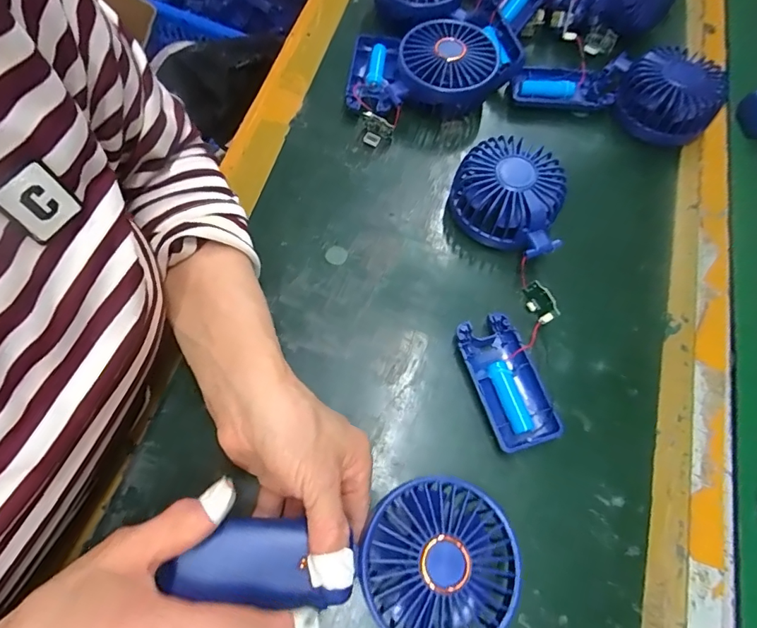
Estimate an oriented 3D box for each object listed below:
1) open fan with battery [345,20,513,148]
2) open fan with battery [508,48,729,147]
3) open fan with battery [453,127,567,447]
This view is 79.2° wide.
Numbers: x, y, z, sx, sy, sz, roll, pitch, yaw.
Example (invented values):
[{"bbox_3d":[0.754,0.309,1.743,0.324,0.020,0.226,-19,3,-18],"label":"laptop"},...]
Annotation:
[{"bbox_3d":[0.043,-0.208,0.406,0.147,0.043,0.129,11,68,2],"label":"open fan with battery"},{"bbox_3d":[0.216,-0.207,0.412,0.178,0.043,0.076,20,68,6],"label":"open fan with battery"},{"bbox_3d":[0.092,-0.024,0.336,0.082,0.044,0.234,8,68,1],"label":"open fan with battery"}]

